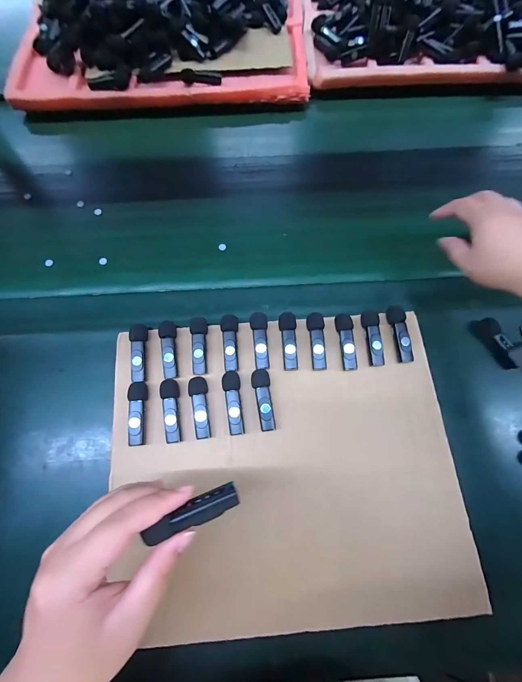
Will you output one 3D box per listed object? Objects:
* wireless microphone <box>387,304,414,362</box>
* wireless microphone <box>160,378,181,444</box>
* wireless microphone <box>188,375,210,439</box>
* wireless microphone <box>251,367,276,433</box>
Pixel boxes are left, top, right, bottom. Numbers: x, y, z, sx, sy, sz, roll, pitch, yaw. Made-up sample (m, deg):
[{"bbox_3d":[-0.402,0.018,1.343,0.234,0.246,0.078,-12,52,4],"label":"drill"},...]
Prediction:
[{"bbox_3d":[0.157,-0.008,0.347,0.018,0.019,0.064,-3,69,-2],"label":"wireless microphone"},{"bbox_3d":[-0.095,0.074,0.323,0.018,0.022,0.064,-6,69,-3],"label":"wireless microphone"},{"bbox_3d":[-0.062,0.070,0.324,0.019,0.021,0.062,-11,69,-5],"label":"wireless microphone"},{"bbox_3d":[0.002,0.062,0.325,0.020,0.019,0.063,-4,69,-3],"label":"wireless microphone"}]

